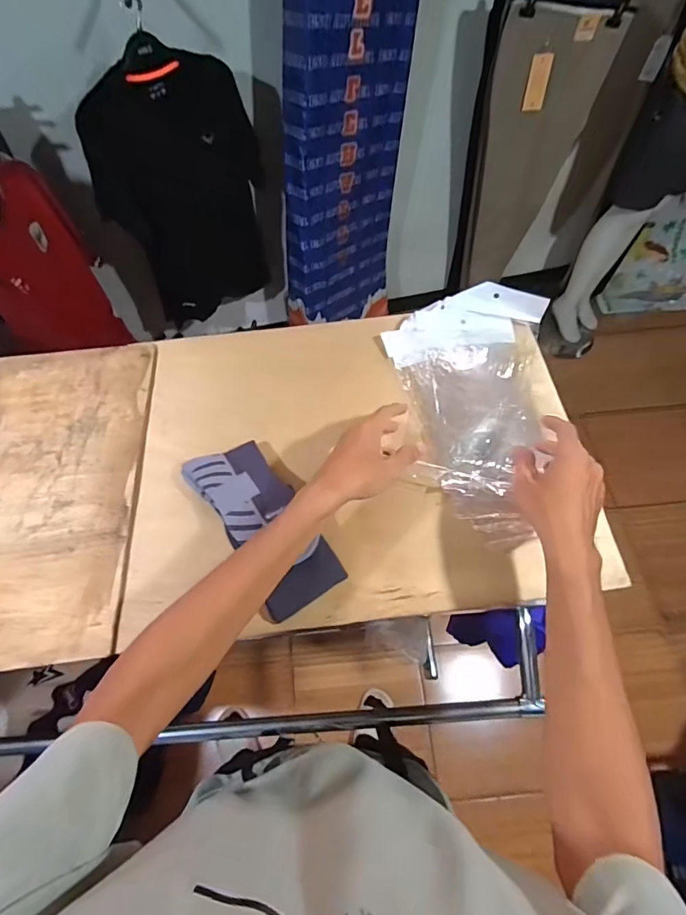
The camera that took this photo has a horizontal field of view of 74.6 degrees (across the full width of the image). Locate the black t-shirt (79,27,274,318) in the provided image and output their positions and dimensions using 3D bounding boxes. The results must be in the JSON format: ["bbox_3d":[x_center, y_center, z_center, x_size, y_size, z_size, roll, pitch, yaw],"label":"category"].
[{"bbox_3d":[-0.429,-0.738,1.331,0.088,0.728,0.455,37,69,17],"label":"black t-shirt"}]

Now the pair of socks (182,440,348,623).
[{"bbox_3d":[-0.095,0.069,0.518,0.093,0.048,0.216,-32,67,-15],"label":"pair of socks"}]

